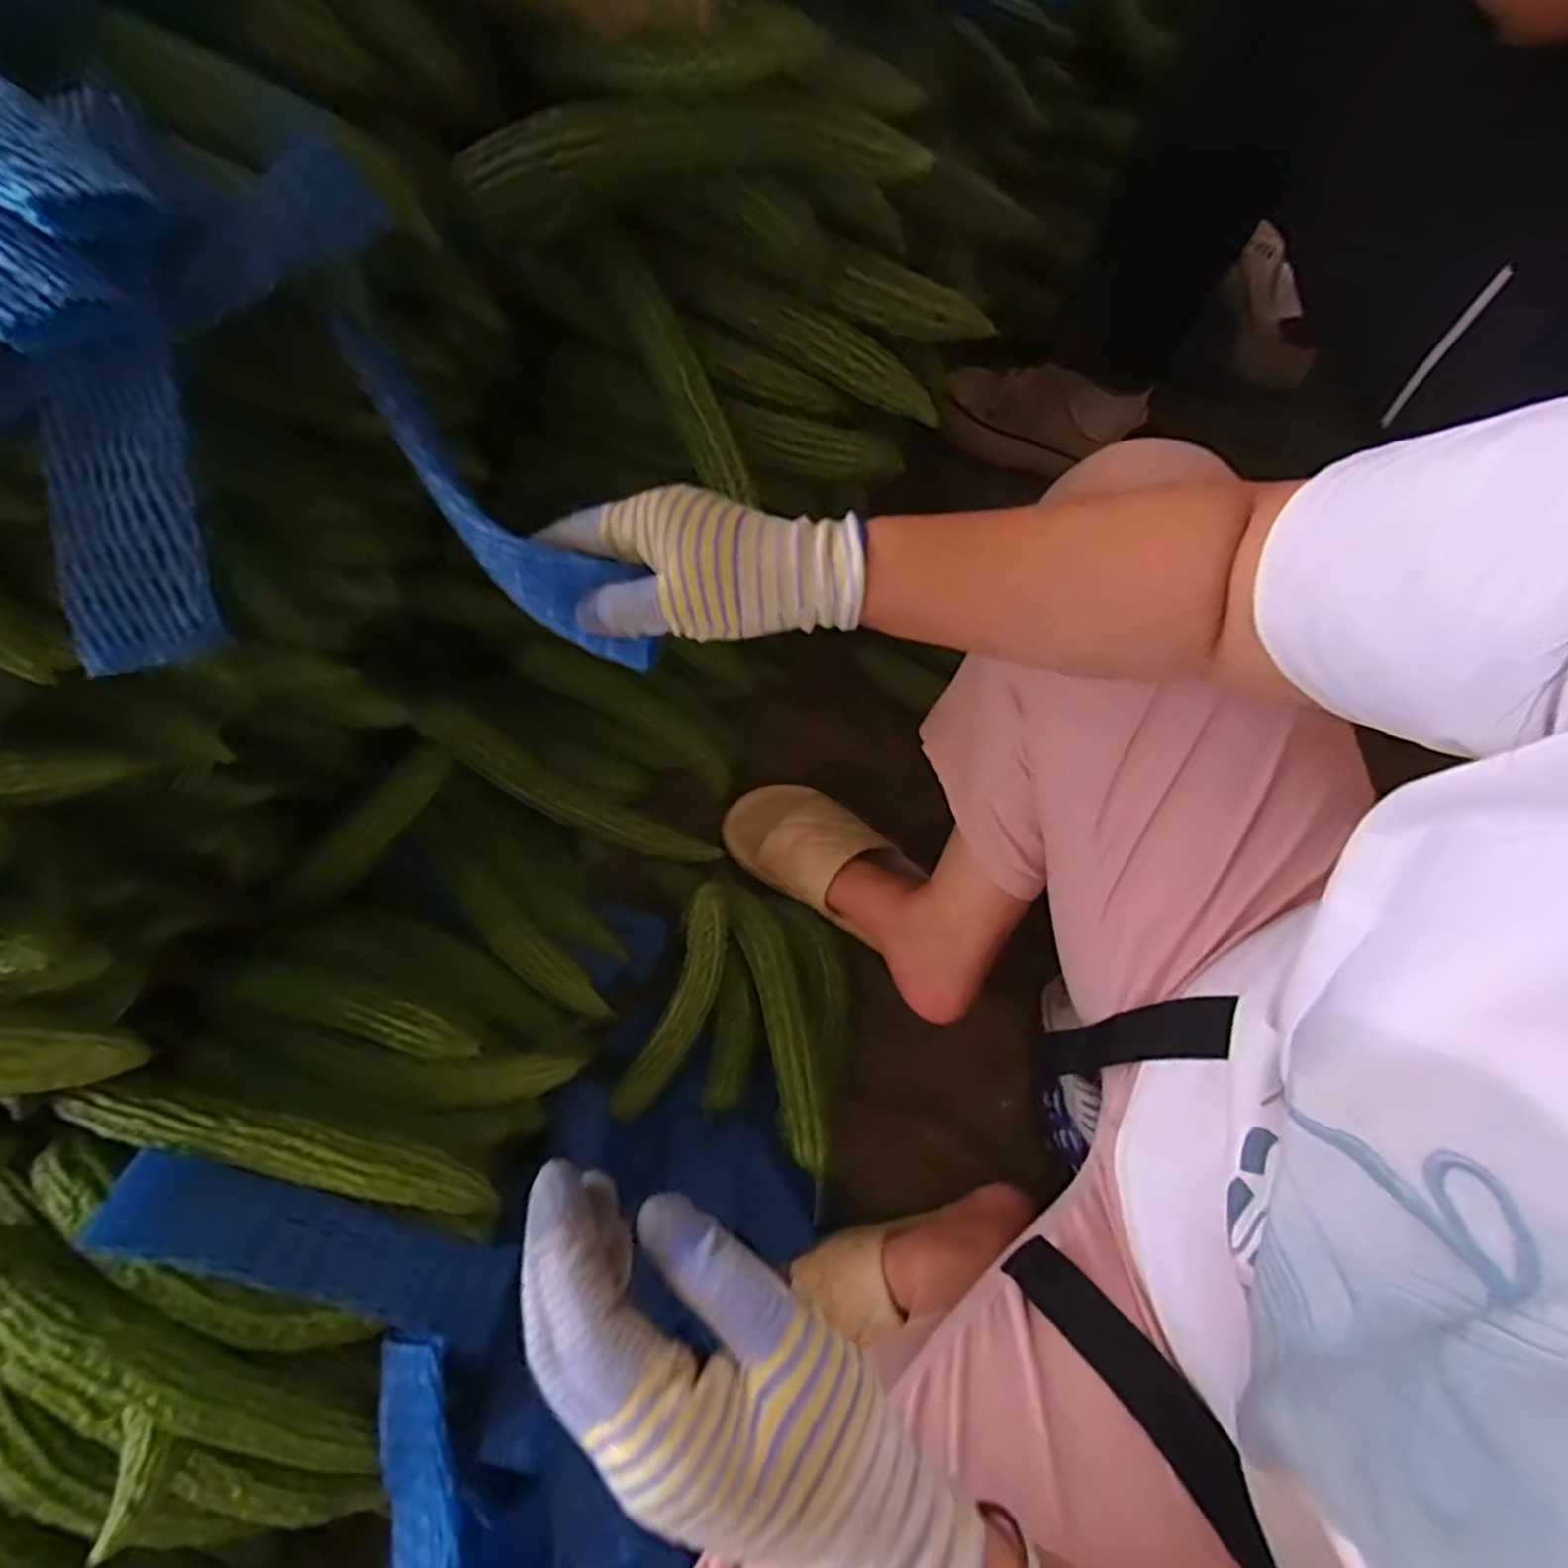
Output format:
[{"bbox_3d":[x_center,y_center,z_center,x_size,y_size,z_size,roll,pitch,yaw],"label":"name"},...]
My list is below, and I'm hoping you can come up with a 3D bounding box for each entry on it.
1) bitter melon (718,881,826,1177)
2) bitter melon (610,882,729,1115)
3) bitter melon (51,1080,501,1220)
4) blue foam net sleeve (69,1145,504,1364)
[{"bbox_3d":[-0.001,0.195,0.634,0.046,0.064,0.230,-15,75,-7],"label":"bitter melon"},{"bbox_3d":[-0.087,0.186,0.636,0.046,0.054,0.191,20,74,4],"label":"bitter melon"},{"bbox_3d":[-0.325,0.237,0.487,0.270,0.055,0.044,16,73,3],"label":"bitter melon"},{"bbox_3d":[-0.293,0.292,0.464,0.239,0.025,0.054,26,73,-12],"label":"blue foam net sleeve"}]

